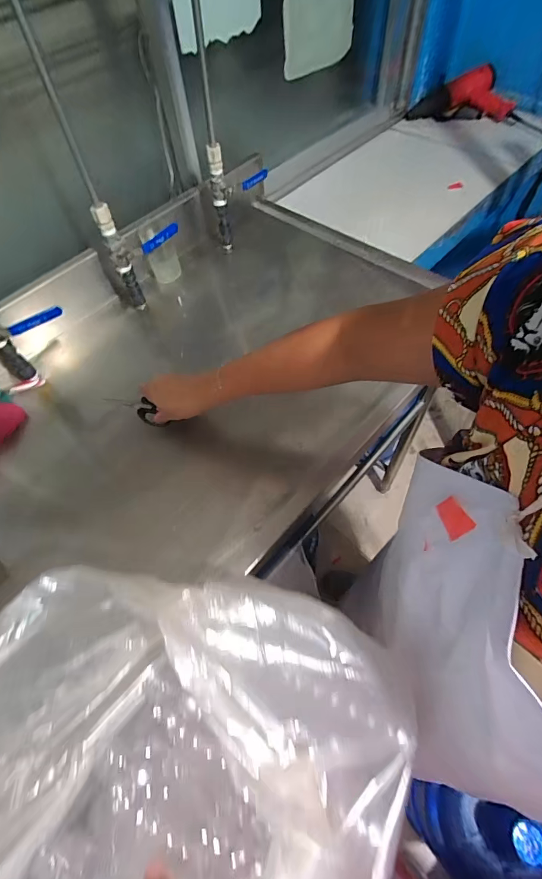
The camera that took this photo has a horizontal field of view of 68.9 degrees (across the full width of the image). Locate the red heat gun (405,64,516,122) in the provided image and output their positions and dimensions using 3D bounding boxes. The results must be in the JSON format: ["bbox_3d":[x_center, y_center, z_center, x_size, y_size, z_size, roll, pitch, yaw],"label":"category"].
[{"bbox_3d":[0.590,-1.064,1.225,0.309,0.112,0.148,8,59,9],"label":"red heat gun"}]

